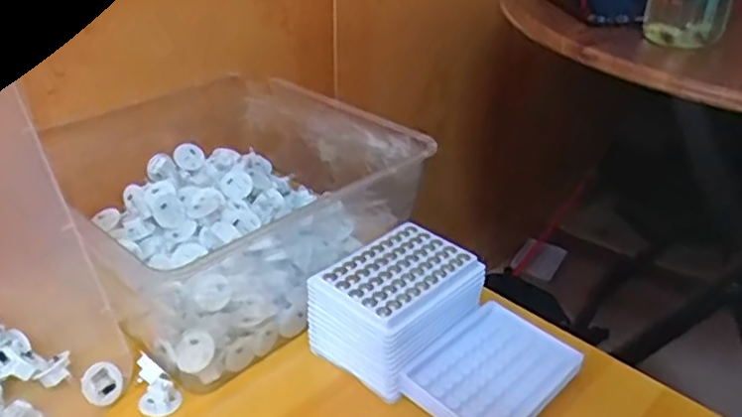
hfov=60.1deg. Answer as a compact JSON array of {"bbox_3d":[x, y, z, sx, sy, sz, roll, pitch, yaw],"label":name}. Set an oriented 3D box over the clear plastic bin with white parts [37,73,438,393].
[{"bbox_3d":[-0.148,-0.011,0.644,0.283,0.141,0.309,-22,40,-34],"label":"clear plastic bin with white parts"}]

